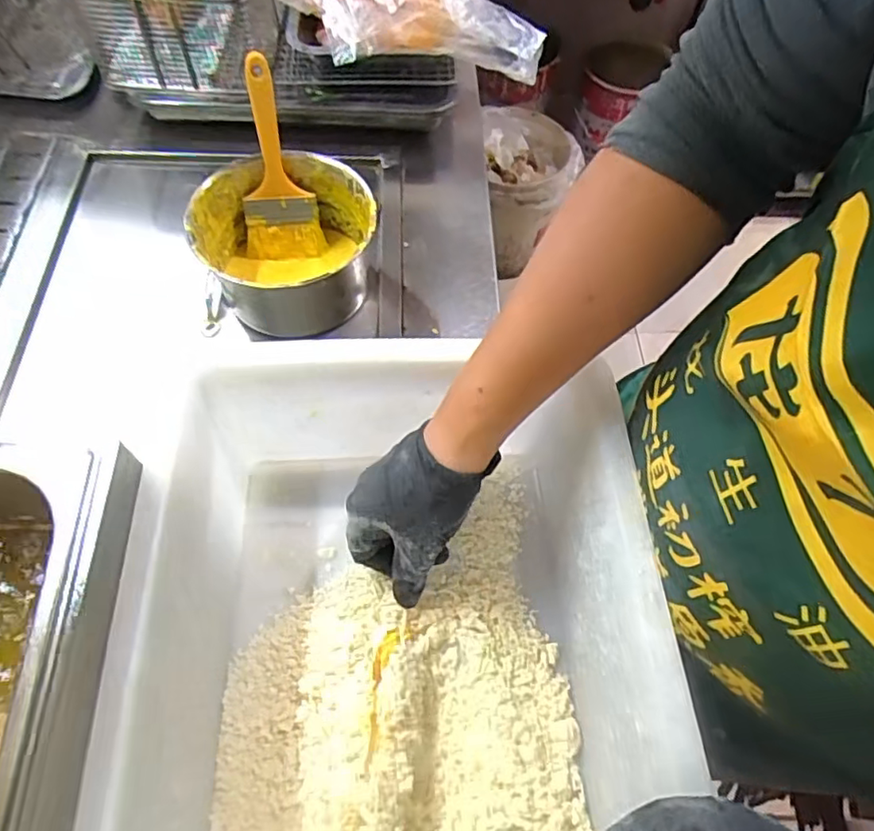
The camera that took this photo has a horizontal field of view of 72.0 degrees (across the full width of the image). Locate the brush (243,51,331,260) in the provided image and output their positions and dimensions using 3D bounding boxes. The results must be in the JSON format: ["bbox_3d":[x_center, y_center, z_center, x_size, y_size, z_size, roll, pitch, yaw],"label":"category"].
[{"bbox_3d":[-0.180,-0.271,0.653,0.084,0.202,0.030,-10,29,-8],"label":"brush"}]

